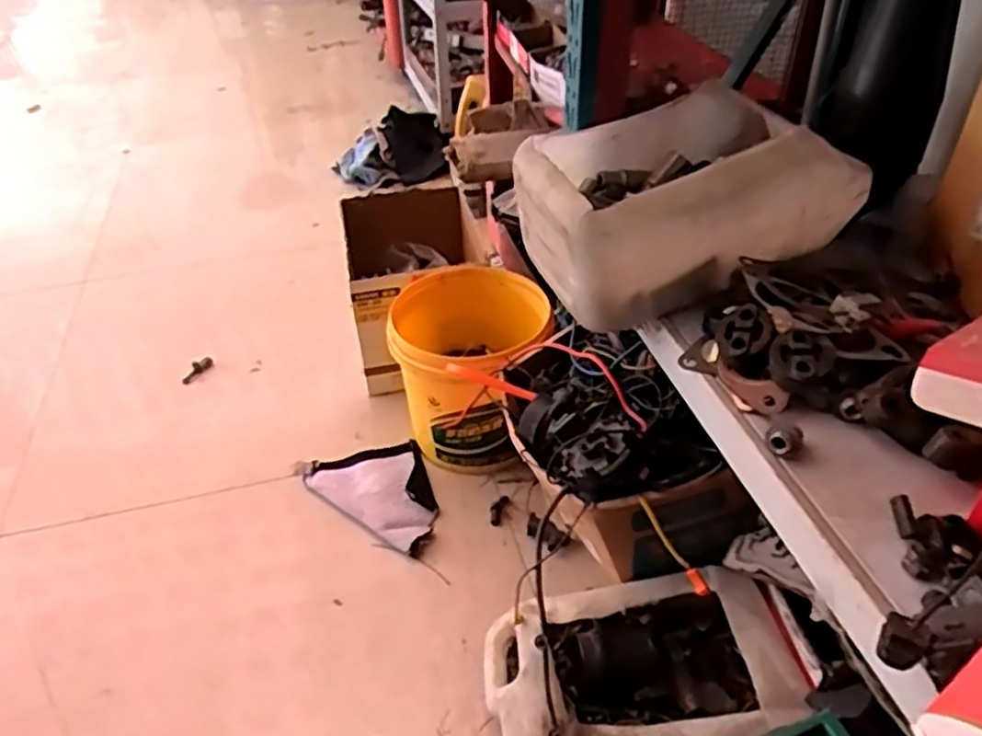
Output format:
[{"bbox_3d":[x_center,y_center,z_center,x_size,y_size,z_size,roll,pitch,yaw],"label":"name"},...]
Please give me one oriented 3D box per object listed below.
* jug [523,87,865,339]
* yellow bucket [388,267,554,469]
[{"bbox_3d":[0.206,-0.197,0.807,0.328,0.142,0.245,-13,41,-13],"label":"jug"},{"bbox_3d":[-0.016,-0.011,1.219,0.266,0.243,0.292,24,47,28],"label":"yellow bucket"}]

